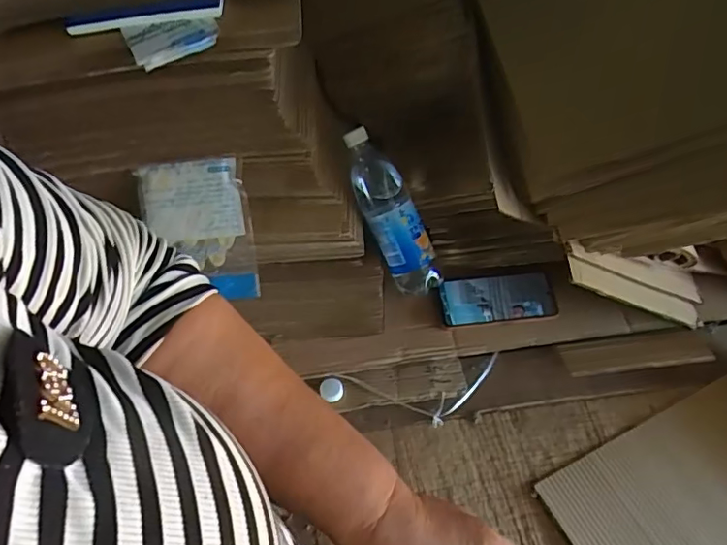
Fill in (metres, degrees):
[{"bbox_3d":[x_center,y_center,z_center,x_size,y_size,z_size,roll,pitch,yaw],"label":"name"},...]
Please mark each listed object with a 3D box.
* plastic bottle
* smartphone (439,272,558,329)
[{"bbox_3d":[0.036,-0.075,0.717,0.068,0.060,0.229,-26,95,-16],"label":"plastic bottle"},{"bbox_3d":[0.184,0.035,0.750,0.153,0.011,0.076,-3,58,-3],"label":"smartphone"}]

